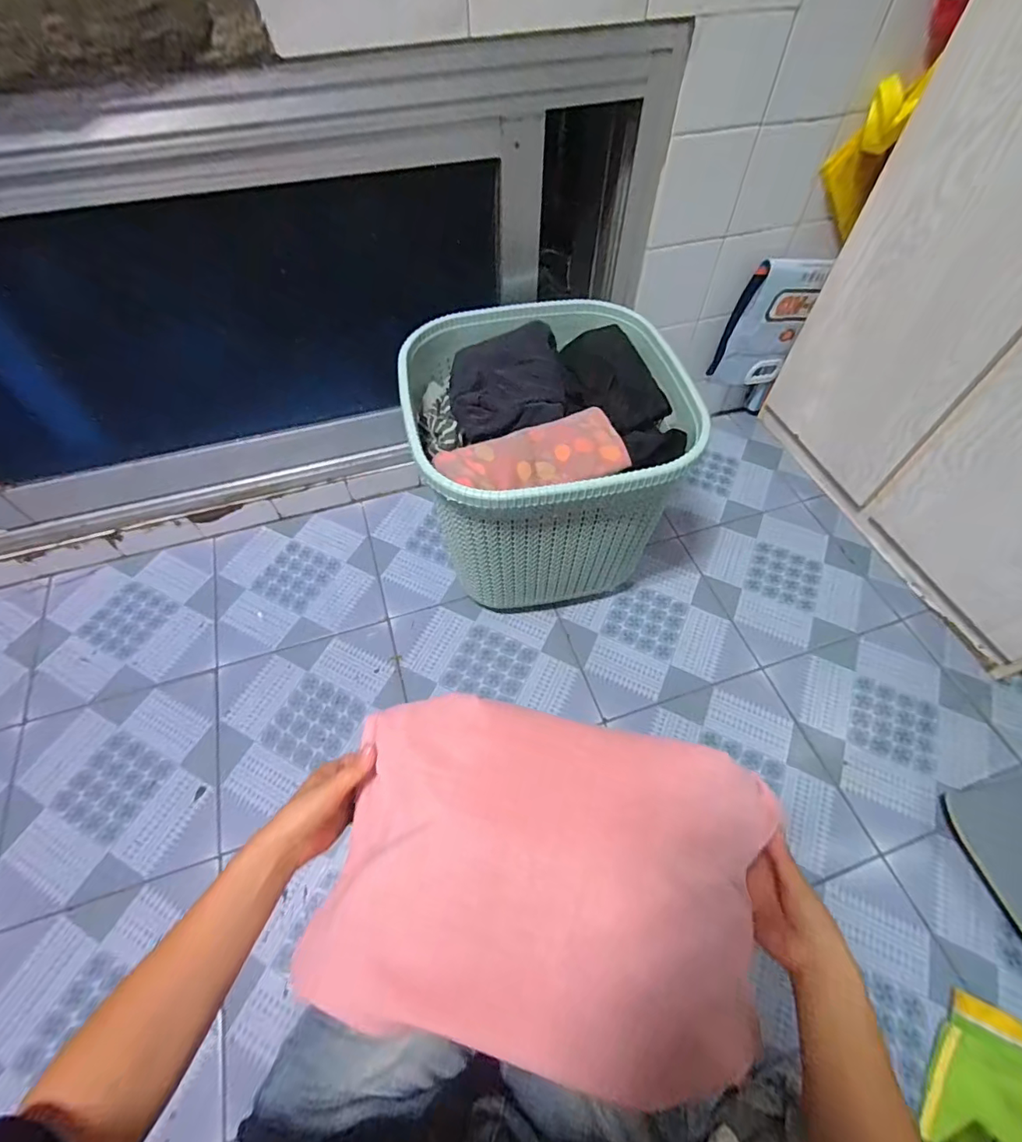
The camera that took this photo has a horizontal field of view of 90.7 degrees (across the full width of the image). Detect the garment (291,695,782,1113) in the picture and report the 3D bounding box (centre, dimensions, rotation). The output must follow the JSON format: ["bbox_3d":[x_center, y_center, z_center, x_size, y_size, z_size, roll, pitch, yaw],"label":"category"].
[{"bbox_3d":[0.031,0.254,0.424,0.368,0.103,0.234,10,58,5],"label":"garment"}]

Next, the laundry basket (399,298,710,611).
[{"bbox_3d":[0.050,-0.182,0.839,0.386,0.314,0.381,-11,57,-7],"label":"laundry basket"}]

